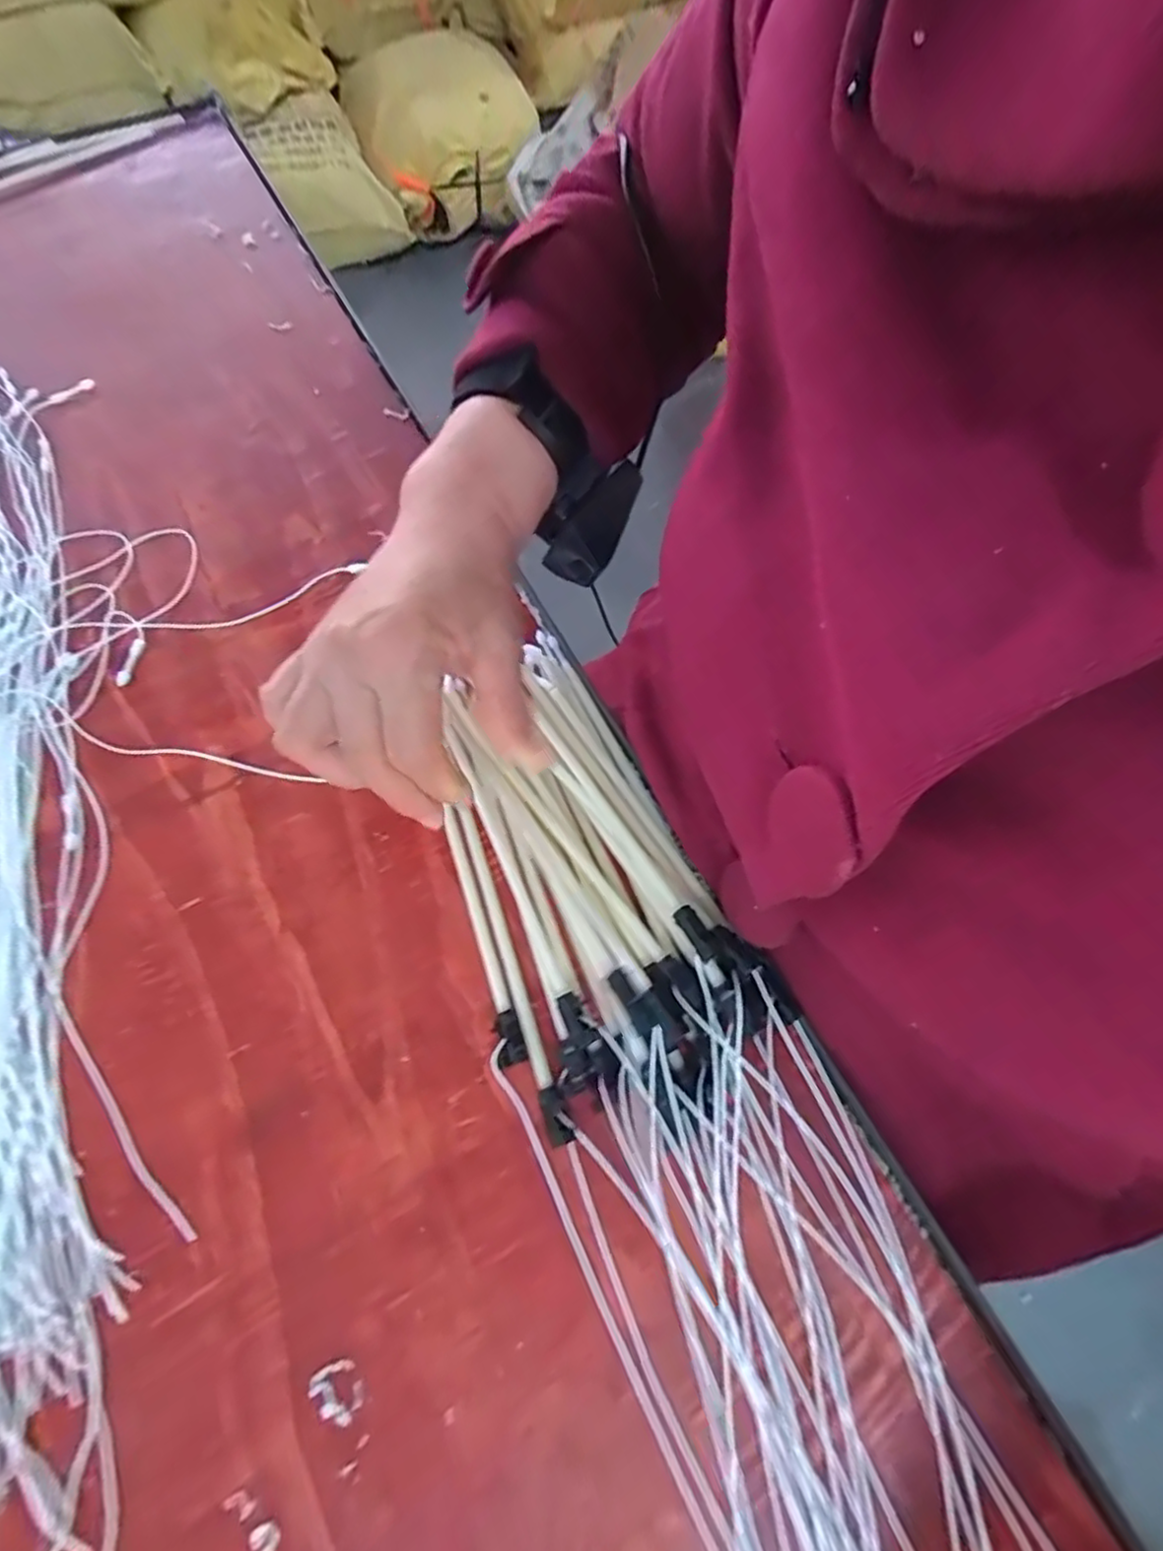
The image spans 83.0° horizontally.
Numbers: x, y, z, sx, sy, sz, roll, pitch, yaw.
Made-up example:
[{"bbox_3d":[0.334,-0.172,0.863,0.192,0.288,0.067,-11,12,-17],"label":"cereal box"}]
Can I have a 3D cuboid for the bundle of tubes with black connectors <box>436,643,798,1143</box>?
[{"bbox_3d":[-0.010,0.038,0.316,0.112,0.042,0.251,-25,69,-11],"label":"bundle of tubes with black connectors"}]

